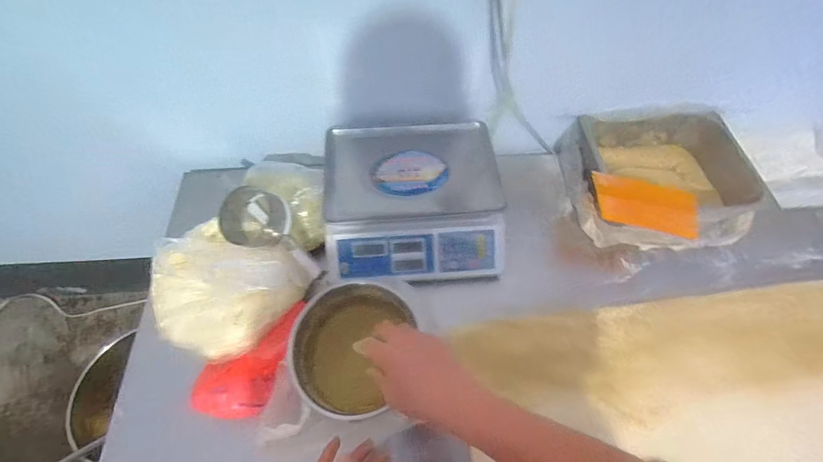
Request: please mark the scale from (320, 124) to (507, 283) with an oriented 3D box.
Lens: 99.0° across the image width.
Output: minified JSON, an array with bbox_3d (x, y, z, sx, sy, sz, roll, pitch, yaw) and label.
[{"bbox_3d":[0.011,-0.068,0.713,0.349,0.102,0.343,0,61,-1],"label":"scale"}]

